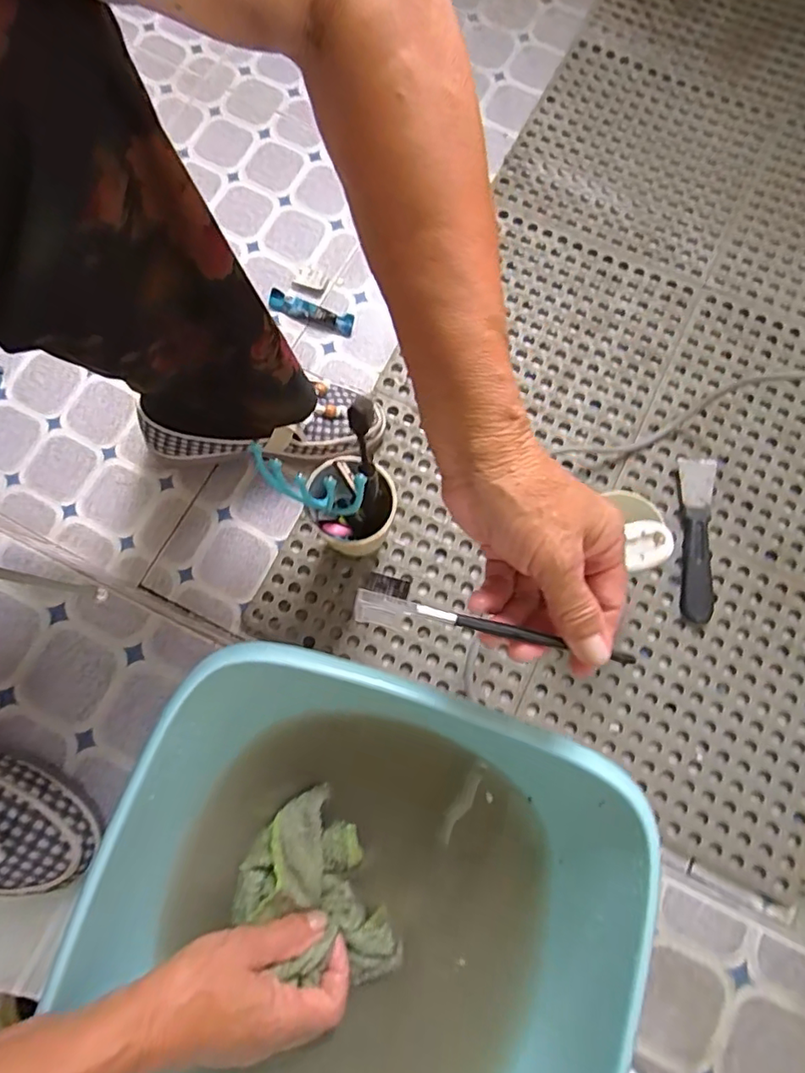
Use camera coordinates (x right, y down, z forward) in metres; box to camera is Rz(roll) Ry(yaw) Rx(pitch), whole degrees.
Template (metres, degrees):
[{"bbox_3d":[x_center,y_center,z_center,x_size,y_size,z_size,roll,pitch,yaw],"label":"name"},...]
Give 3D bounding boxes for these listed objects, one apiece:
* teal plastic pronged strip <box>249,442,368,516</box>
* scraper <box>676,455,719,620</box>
[{"bbox_3d":[-0.072,-0.040,0.432,0.089,0.066,0.020,18,79,5],"label":"teal plastic pronged strip"},{"bbox_3d":[0.304,0.001,0.574,0.035,0.017,0.170,6,77,1],"label":"scraper"}]

